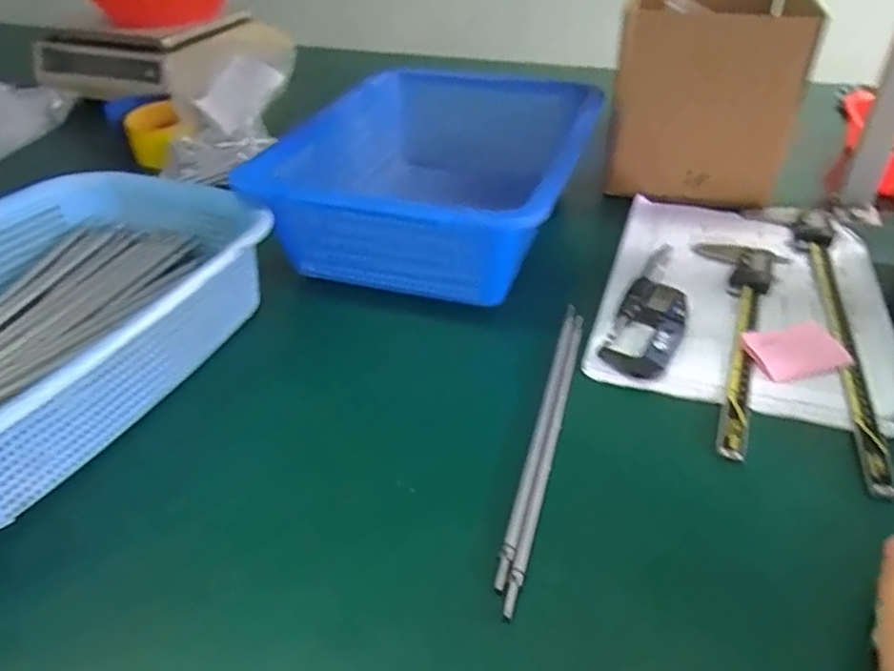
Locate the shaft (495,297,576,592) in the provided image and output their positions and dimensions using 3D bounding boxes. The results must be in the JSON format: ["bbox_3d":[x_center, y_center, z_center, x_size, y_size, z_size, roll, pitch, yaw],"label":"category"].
[{"bbox_3d":[0.069,0.060,0.468,0.011,0.008,0.271,10,38,13],"label":"shaft"}]

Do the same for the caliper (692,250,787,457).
[{"bbox_3d":[0.237,-0.011,0.540,0.070,0.016,0.293,12,39,15],"label":"caliper"}]

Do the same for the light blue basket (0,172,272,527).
[{"bbox_3d":[-0.302,-0.016,0.494,0.235,0.083,0.357,14,39,18],"label":"light blue basket"}]

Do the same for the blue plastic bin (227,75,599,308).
[{"bbox_3d":[-0.002,-0.162,0.692,0.270,0.129,0.385,14,39,17],"label":"blue plastic bin"}]

